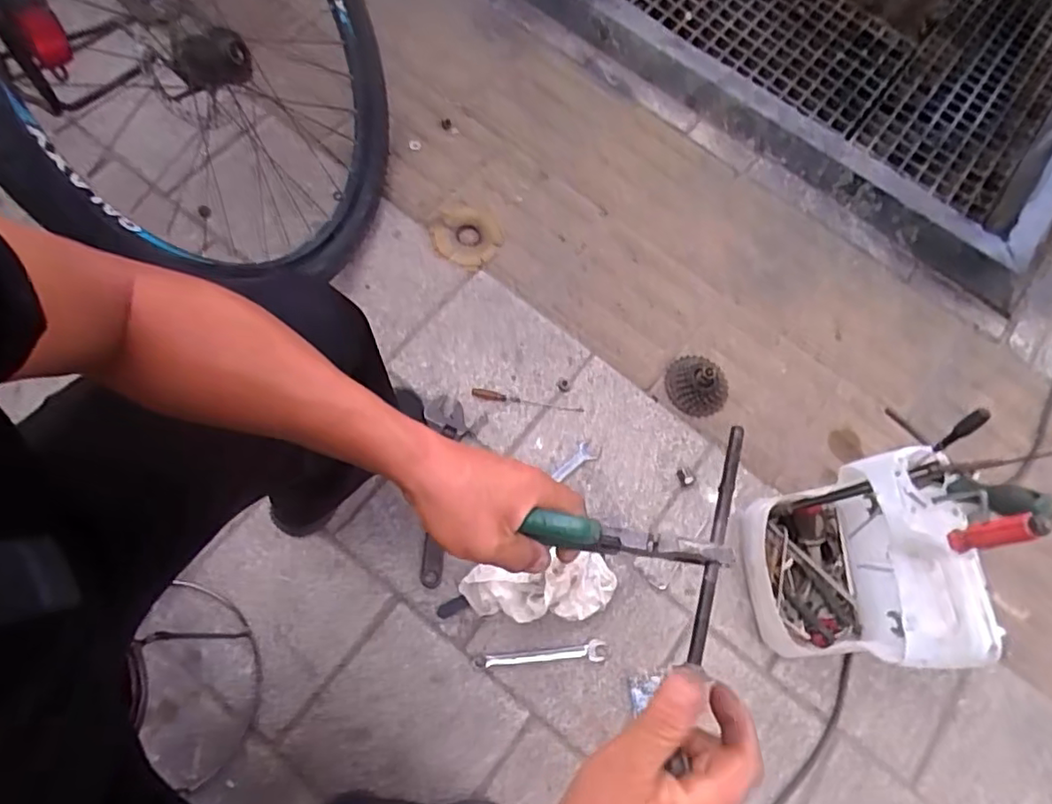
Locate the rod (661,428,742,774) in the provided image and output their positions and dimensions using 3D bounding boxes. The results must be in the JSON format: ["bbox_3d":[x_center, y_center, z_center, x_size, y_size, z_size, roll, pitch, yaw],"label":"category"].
[{"bbox_3d":[0.127,0.091,0.410,0.010,0.013,0.156,15,77,3],"label":"rod"}]

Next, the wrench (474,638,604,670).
[{"bbox_3d":[0.021,0.369,0.904,0.188,0.010,0.027,-2,71,-6],"label":"wrench"}]

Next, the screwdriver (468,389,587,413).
[{"bbox_3d":[0.003,-0.002,1.019,0.183,0.011,0.017,8,69,1],"label":"screwdriver"}]

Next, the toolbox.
[{"bbox_3d":[0.418,0.215,0.809,0.161,0.354,0.222,-2,71,-6],"label":"toolbox"}]

